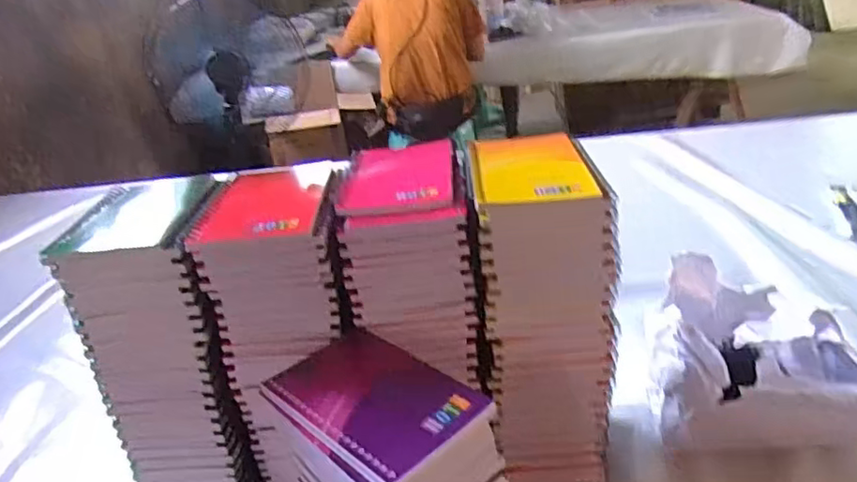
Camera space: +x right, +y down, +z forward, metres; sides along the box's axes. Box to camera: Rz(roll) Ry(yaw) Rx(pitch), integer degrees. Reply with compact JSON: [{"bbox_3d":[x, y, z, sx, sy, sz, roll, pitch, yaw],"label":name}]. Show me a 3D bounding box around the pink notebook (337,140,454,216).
[{"bbox_3d":[-0.021,-0.050,0.471,0.080,0.007,0.119,-5,28,5],"label":"pink notebook"}]

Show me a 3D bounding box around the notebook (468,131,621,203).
[{"bbox_3d":[0.077,-0.058,0.455,0.090,0.009,0.129,-7,27,3],"label":"notebook"}]

